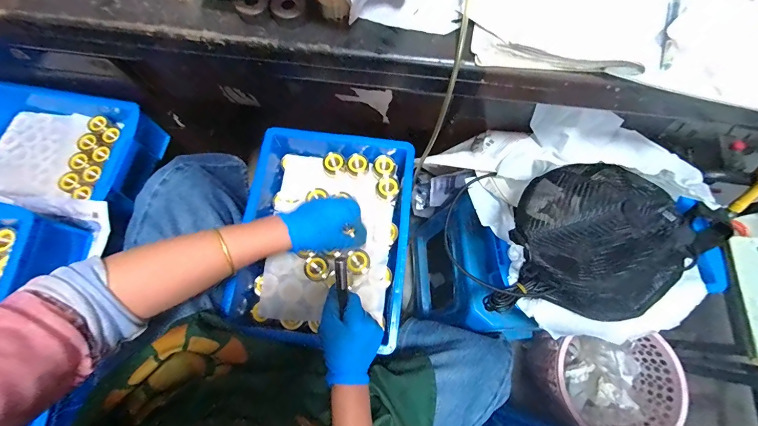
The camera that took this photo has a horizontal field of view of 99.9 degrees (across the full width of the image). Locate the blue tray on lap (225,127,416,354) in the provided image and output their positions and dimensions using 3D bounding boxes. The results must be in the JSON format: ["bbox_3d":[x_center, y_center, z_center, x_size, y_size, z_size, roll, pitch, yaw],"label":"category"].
[{"bbox_3d":[-0.086,0.027,0.535,0.265,0.073,0.340,6,73,2],"label":"blue tray on lap"}]

